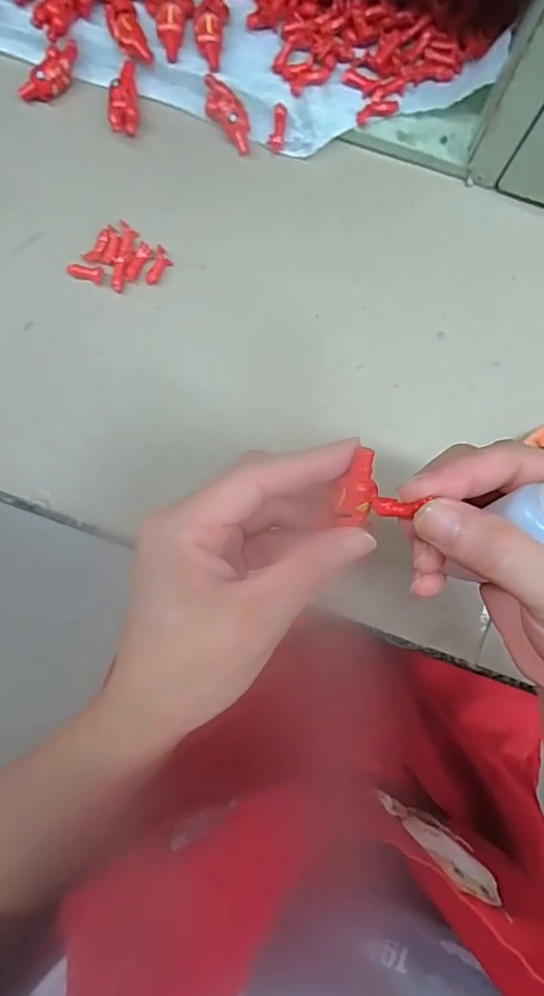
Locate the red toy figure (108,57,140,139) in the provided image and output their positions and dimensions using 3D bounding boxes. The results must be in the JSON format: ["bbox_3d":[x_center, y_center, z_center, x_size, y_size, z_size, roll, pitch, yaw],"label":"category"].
[{"bbox_3d":[-0.087,-0.236,0.319,0.016,0.013,0.039,-1,87,0],"label":"red toy figure"}]

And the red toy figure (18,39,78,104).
[{"bbox_3d":[-0.130,-0.250,0.318,0.015,0.014,0.042,42,88,2],"label":"red toy figure"}]

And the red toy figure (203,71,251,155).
[{"bbox_3d":[-0.025,-0.223,0.313,0.018,0.011,0.043,-34,104,-2],"label":"red toy figure"}]

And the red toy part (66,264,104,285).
[{"bbox_3d":[-0.109,-0.132,0.312,0.020,0.004,0.010,15,87,1],"label":"red toy part"}]

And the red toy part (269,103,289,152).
[{"bbox_3d":[0.004,-0.217,0.315,0.009,0.004,0.024,9,112,1],"label":"red toy part"}]

